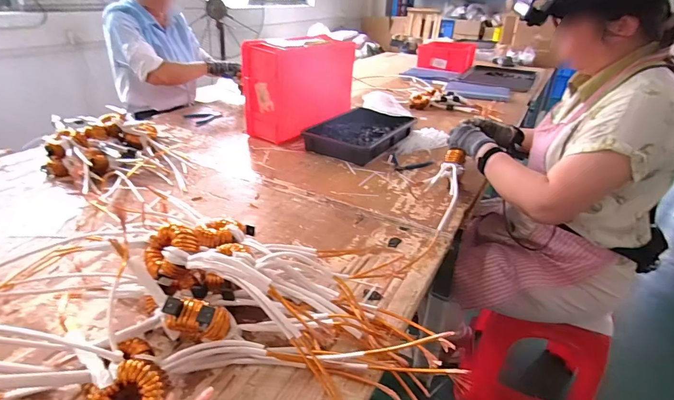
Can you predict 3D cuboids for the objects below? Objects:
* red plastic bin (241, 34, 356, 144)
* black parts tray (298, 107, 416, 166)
[{"bbox_3d":[-0.117,-0.378,1.216,0.168,0.266,0.350,21,35,31],"label":"red plastic bin"},{"bbox_3d":[0.076,-0.230,1.226,0.263,0.051,0.363,19,34,28],"label":"black parts tray"}]

